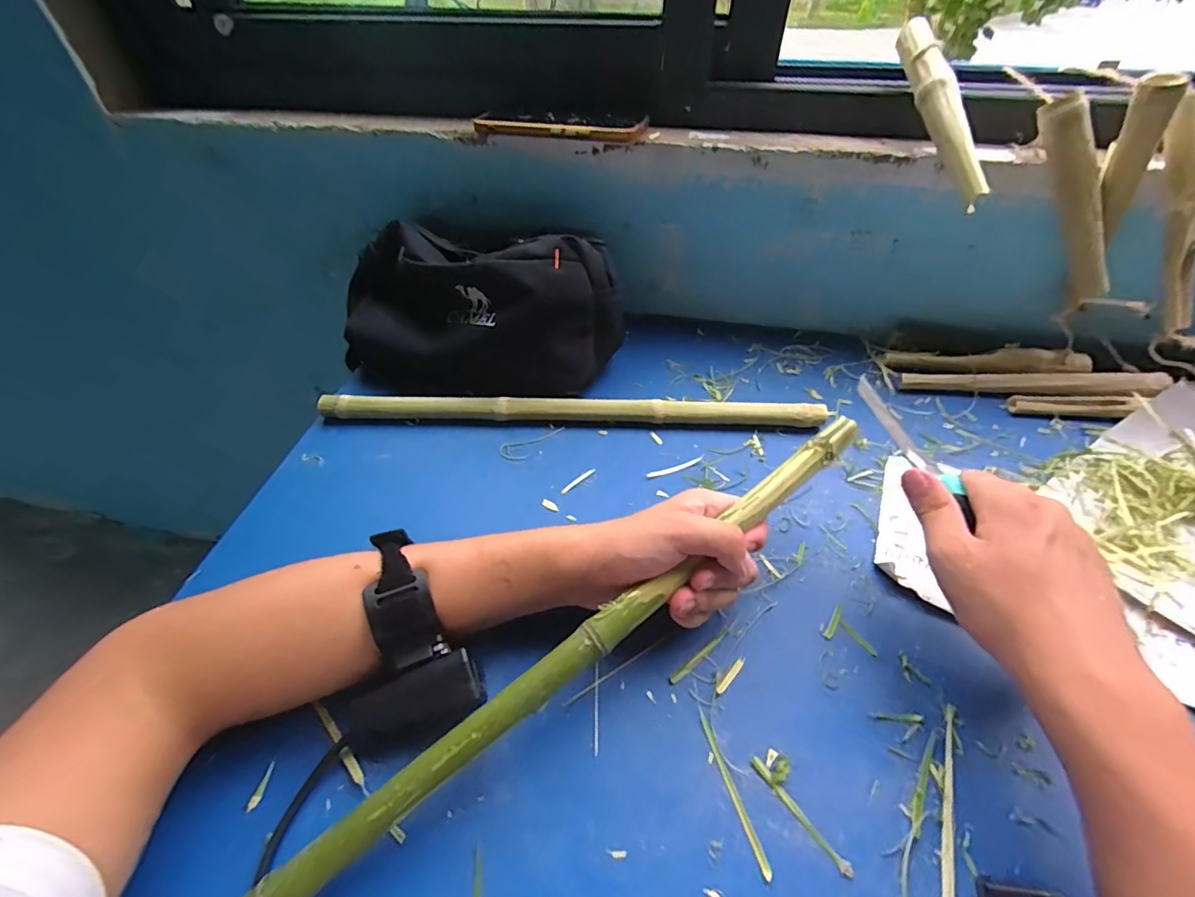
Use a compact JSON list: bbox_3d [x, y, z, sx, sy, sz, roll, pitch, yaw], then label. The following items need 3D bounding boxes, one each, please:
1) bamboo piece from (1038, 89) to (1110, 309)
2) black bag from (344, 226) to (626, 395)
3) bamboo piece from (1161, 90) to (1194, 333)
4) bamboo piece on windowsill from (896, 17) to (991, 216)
[{"bbox_3d":[0.404,-0.207,0.427,0.025,0.166,0.029,-25,14,-19],"label":"bamboo piece"},{"bbox_3d":[-0.129,-0.132,0.507,0.297,0.127,0.135,11,47,11],"label":"black bag"},{"bbox_3d":[0.484,-0.190,0.417,0.023,0.182,0.022,-14,13,-10],"label":"bamboo piece"},{"bbox_3d":[0.298,-0.291,0.439,0.021,0.026,0.189,-7,75,-4],"label":"bamboo piece on windowsill"}]

